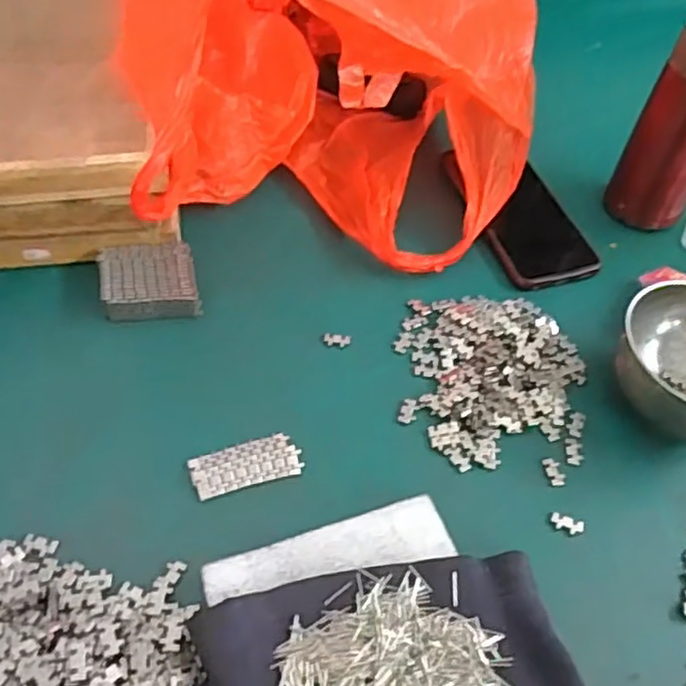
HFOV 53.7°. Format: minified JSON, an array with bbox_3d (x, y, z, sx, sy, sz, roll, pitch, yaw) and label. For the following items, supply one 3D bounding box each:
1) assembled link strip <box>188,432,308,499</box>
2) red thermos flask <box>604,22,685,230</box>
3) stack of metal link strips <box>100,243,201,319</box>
[{"bbox_3d":[-0.060,0.074,0.417,0.064,0.005,0.029,-13,56,-15],"label":"assembled link strip"},{"bbox_3d":[0.271,-0.174,0.535,0.068,0.158,0.064,34,58,19],"label":"red thermos flask"},{"bbox_3d":[-0.139,-0.044,0.488,0.064,0.018,0.058,-8,55,-11],"label":"stack of metal link strips"}]

